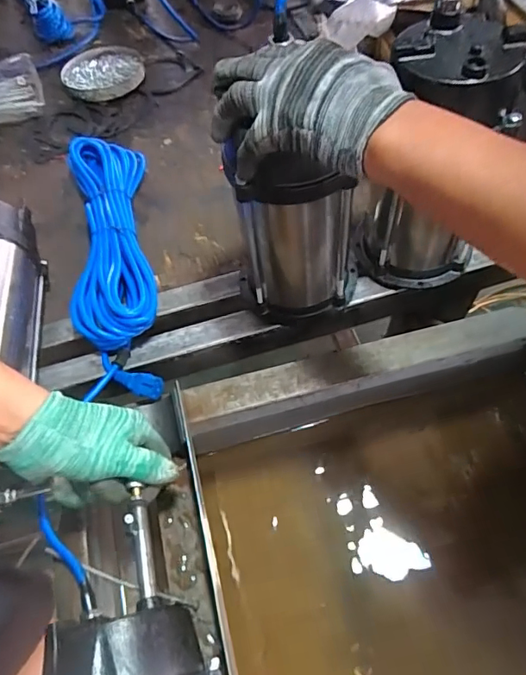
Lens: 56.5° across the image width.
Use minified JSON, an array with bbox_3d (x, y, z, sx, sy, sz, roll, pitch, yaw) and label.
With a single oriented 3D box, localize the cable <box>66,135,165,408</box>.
[{"bbox_3d":[-0.197,-0.112,0.629,0.106,0.053,0.425,-11,59,-3],"label":"cable"}]

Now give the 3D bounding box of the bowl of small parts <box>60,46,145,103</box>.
[{"bbox_3d":[-0.283,-0.469,0.871,0.138,0.024,0.150,-2,59,3],"label":"bowl of small parts"}]

